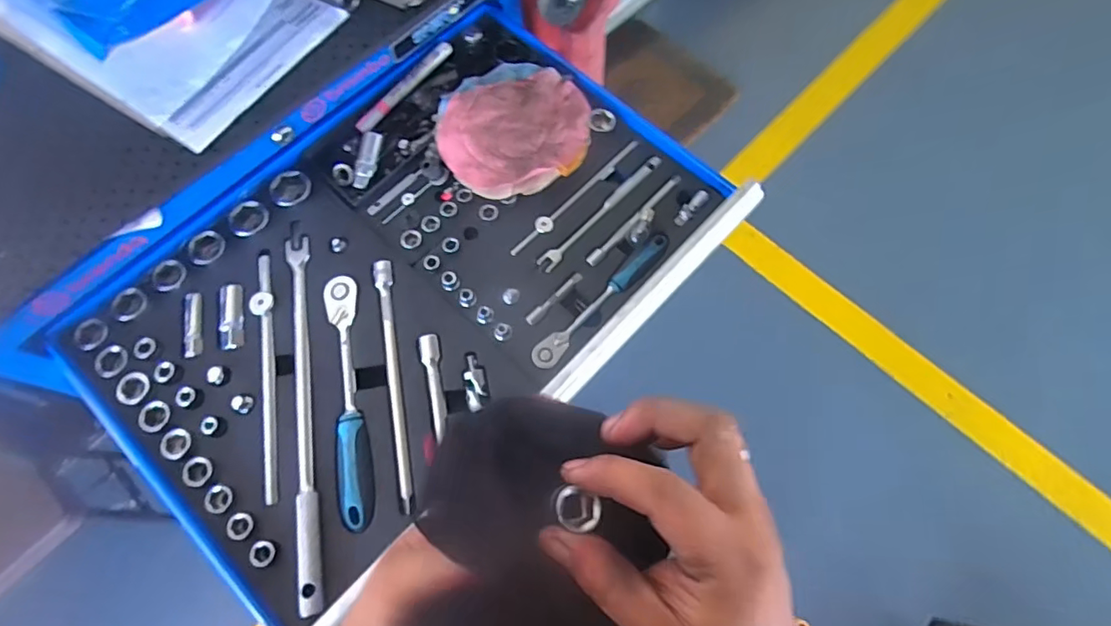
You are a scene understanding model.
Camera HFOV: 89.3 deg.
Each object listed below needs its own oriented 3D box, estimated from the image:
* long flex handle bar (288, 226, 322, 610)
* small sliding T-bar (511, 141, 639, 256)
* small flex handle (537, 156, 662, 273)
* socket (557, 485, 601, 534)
[{"bbox_3d":[-0.235,0.082,0.521,0.021,0.020,0.355,-10,72,-4],"label":"long flex handle bar"},{"bbox_3d":[0.023,-0.126,0.608,0.017,0.014,0.191,42,75,12],"label":"small sliding T-bar"},{"bbox_3d":[0.049,-0.109,0.604,0.018,0.009,0.184,42,75,12],"label":"small flex handle"},{"bbox_3d":[0.010,0.085,0.245,0.020,0.020,0.016,21,72,6],"label":"socket"}]

